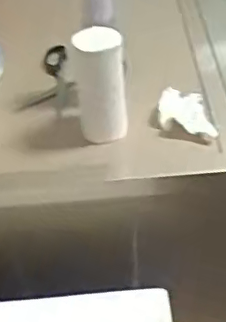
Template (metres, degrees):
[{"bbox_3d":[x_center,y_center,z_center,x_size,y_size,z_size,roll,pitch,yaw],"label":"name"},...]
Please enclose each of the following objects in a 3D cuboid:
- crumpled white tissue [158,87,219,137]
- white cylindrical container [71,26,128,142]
[{"bbox_3d":[0.090,-0.056,0.674,0.069,0.036,0.049,6,44,12],"label":"crumpled white tissue"},{"bbox_3d":[-0.015,-0.089,0.643,0.052,0.142,0.055,-3,43,3],"label":"white cylindrical container"}]

